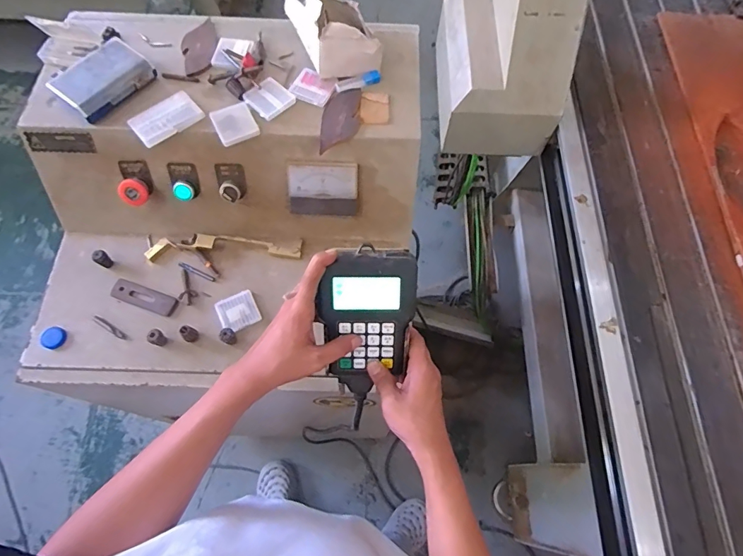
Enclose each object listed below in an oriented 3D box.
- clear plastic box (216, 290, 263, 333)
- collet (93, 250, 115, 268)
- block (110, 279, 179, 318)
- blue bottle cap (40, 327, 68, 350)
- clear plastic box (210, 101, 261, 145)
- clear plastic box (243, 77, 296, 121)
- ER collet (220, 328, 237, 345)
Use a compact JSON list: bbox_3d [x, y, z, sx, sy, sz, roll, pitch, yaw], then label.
[{"bbox_3d":[-0.195,0.049,0.645,0.055,0.011,0.050,-25,69,-11],"label":"clear plastic box"},{"bbox_3d":[-0.406,-0.029,0.666,0.021,0.028,0.020,0,66,-1],"label":"collet"},{"bbox_3d":[-0.334,0.030,0.655,0.100,0.017,0.034,18,67,7],"label":"block"},{"bbox_3d":[-0.451,0.086,0.626,0.030,0.010,0.031,0,66,-1],"label":"blue bottle cap"},{"bbox_3d":[-0.186,-0.210,0.597,0.052,0.011,0.056,-25,69,-12],"label":"clear plastic box"},{"bbox_3d":[-0.143,-0.250,0.614,0.057,0.010,0.053,40,71,15],"label":"clear plastic box"},{"bbox_3d":[-0.201,0.083,0.618,0.019,0.030,0.018,0,66,-1],"label":"ER collet"}]

